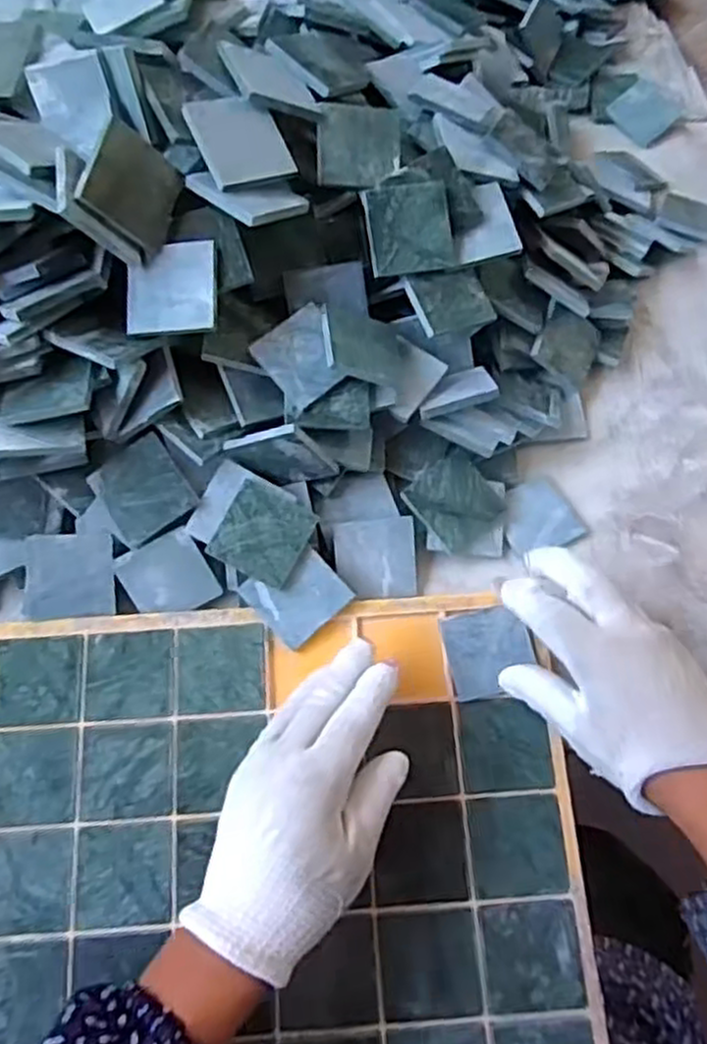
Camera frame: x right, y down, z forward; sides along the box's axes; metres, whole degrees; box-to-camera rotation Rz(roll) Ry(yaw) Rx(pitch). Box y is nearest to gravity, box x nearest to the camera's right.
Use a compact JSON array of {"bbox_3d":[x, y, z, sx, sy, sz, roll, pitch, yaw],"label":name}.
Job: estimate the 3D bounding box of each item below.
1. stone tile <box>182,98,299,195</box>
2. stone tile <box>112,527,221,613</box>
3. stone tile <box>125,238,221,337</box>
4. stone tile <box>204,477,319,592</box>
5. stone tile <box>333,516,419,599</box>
[{"bbox_3d":[-0.064,-0.216,0.435,0.051,0.006,0.052,-26,94,-24],"label":"stone tile"},{"bbox_3d":[-0.113,0.035,0.468,0.050,0.004,0.048,-27,104,1],"label":"stone tile"},{"bbox_3d":[-0.101,-0.130,0.426,0.053,0.006,0.052,-2,83,8],"label":"stone tile"},{"bbox_3d":[-0.053,0.006,0.453,0.050,0.005,0.050,28,85,-1],"label":"stone tile"},{"bbox_3d":[0.014,0.023,0.476,0.049,0.004,0.049,-5,95,-4],"label":"stone tile"}]

